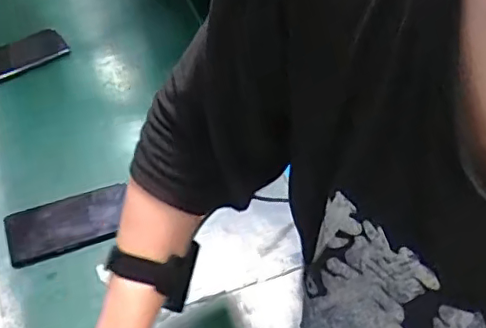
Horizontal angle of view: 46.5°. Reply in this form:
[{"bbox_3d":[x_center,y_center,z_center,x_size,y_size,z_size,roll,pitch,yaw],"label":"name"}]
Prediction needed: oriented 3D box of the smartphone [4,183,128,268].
[{"bbox_3d":[-0.224,0.075,0.734,0.153,0.011,0.081,-15,54,-16],"label":"smartphone"}]

